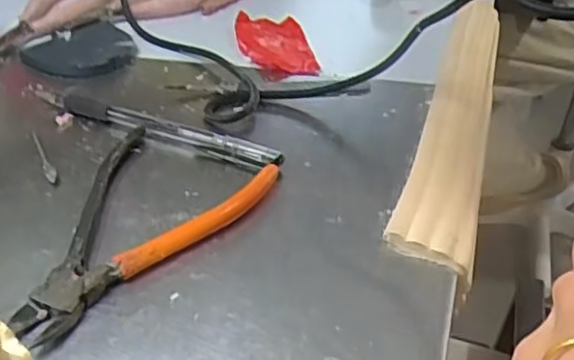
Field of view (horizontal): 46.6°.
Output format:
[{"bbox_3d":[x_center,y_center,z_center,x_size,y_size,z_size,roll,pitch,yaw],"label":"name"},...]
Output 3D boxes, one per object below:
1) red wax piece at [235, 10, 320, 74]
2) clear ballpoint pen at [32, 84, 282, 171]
[{"bbox_3d":[-0.008,-0.099,0.479,0.051,0.009,0.074,-5,39,-12],"label":"red wax piece"},{"bbox_3d":[-0.081,-0.032,0.385,0.163,0.010,0.013,18,40,17],"label":"clear ballpoint pen"}]

